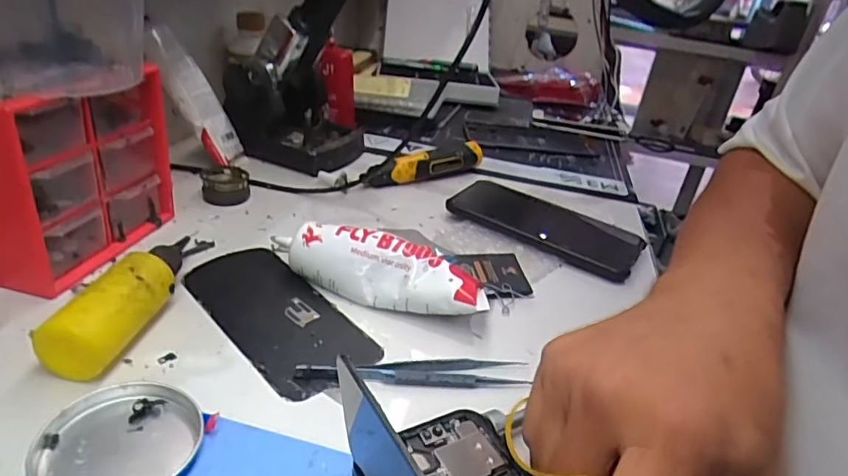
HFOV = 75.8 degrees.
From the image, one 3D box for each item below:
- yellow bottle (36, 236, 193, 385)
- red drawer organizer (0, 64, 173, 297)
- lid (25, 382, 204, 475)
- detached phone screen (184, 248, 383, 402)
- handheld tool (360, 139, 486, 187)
[{"bbox_3d":[-0.166,0.031,0.325,0.034,0.036,0.121,10,28,5],"label":"yellow bottle"},{"bbox_3d":[-0.250,-0.050,0.358,0.102,0.120,0.123,10,28,5],"label":"red drawer organizer"},{"bbox_3d":[-0.133,0.091,0.238,0.065,0.012,0.064,-6,30,-24],"label":"lid"},{"bbox_3d":[-0.095,0.045,0.349,0.069,0.005,0.146,-19,37,-40],"label":"detached phone screen"},{"bbox_3d":[0.003,-0.077,0.563,0.141,0.030,0.022,-15,35,-36],"label":"handheld tool"}]

